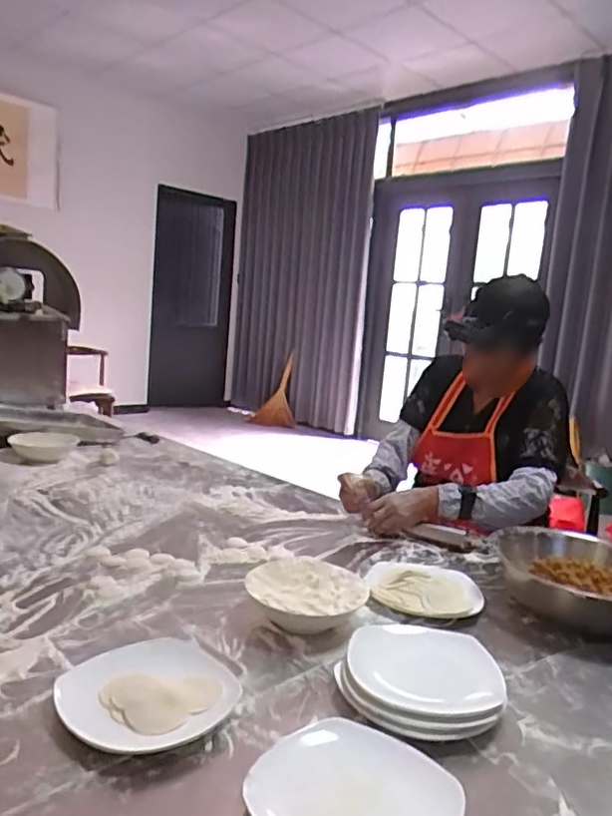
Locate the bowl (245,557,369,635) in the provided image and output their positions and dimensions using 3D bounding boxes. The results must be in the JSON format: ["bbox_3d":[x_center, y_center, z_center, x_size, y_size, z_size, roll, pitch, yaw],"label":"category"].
[{"bbox_3d":[0.000,0.276,0.916,0.171,0.056,0.196,4,9,-4],"label":"bowl"}]

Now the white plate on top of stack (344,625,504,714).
[{"bbox_3d":[0.139,0.301,0.754,0.175,0.021,0.144,-1,11,15],"label":"white plate on top of stack"}]

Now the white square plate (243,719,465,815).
[{"bbox_3d":[0.041,0.353,0.574,0.174,0.030,0.174,12,12,41],"label":"white square plate"}]

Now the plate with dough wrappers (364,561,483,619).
[{"bbox_3d":[0.186,0.278,1.009,0.175,0.029,0.158,6,9,7],"label":"plate with dough wrappers"}]

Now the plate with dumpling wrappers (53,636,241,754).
[{"bbox_3d":[-0.163,0.302,0.695,0.171,0.034,0.195,13,12,43],"label":"plate with dumpling wrappers"}]

